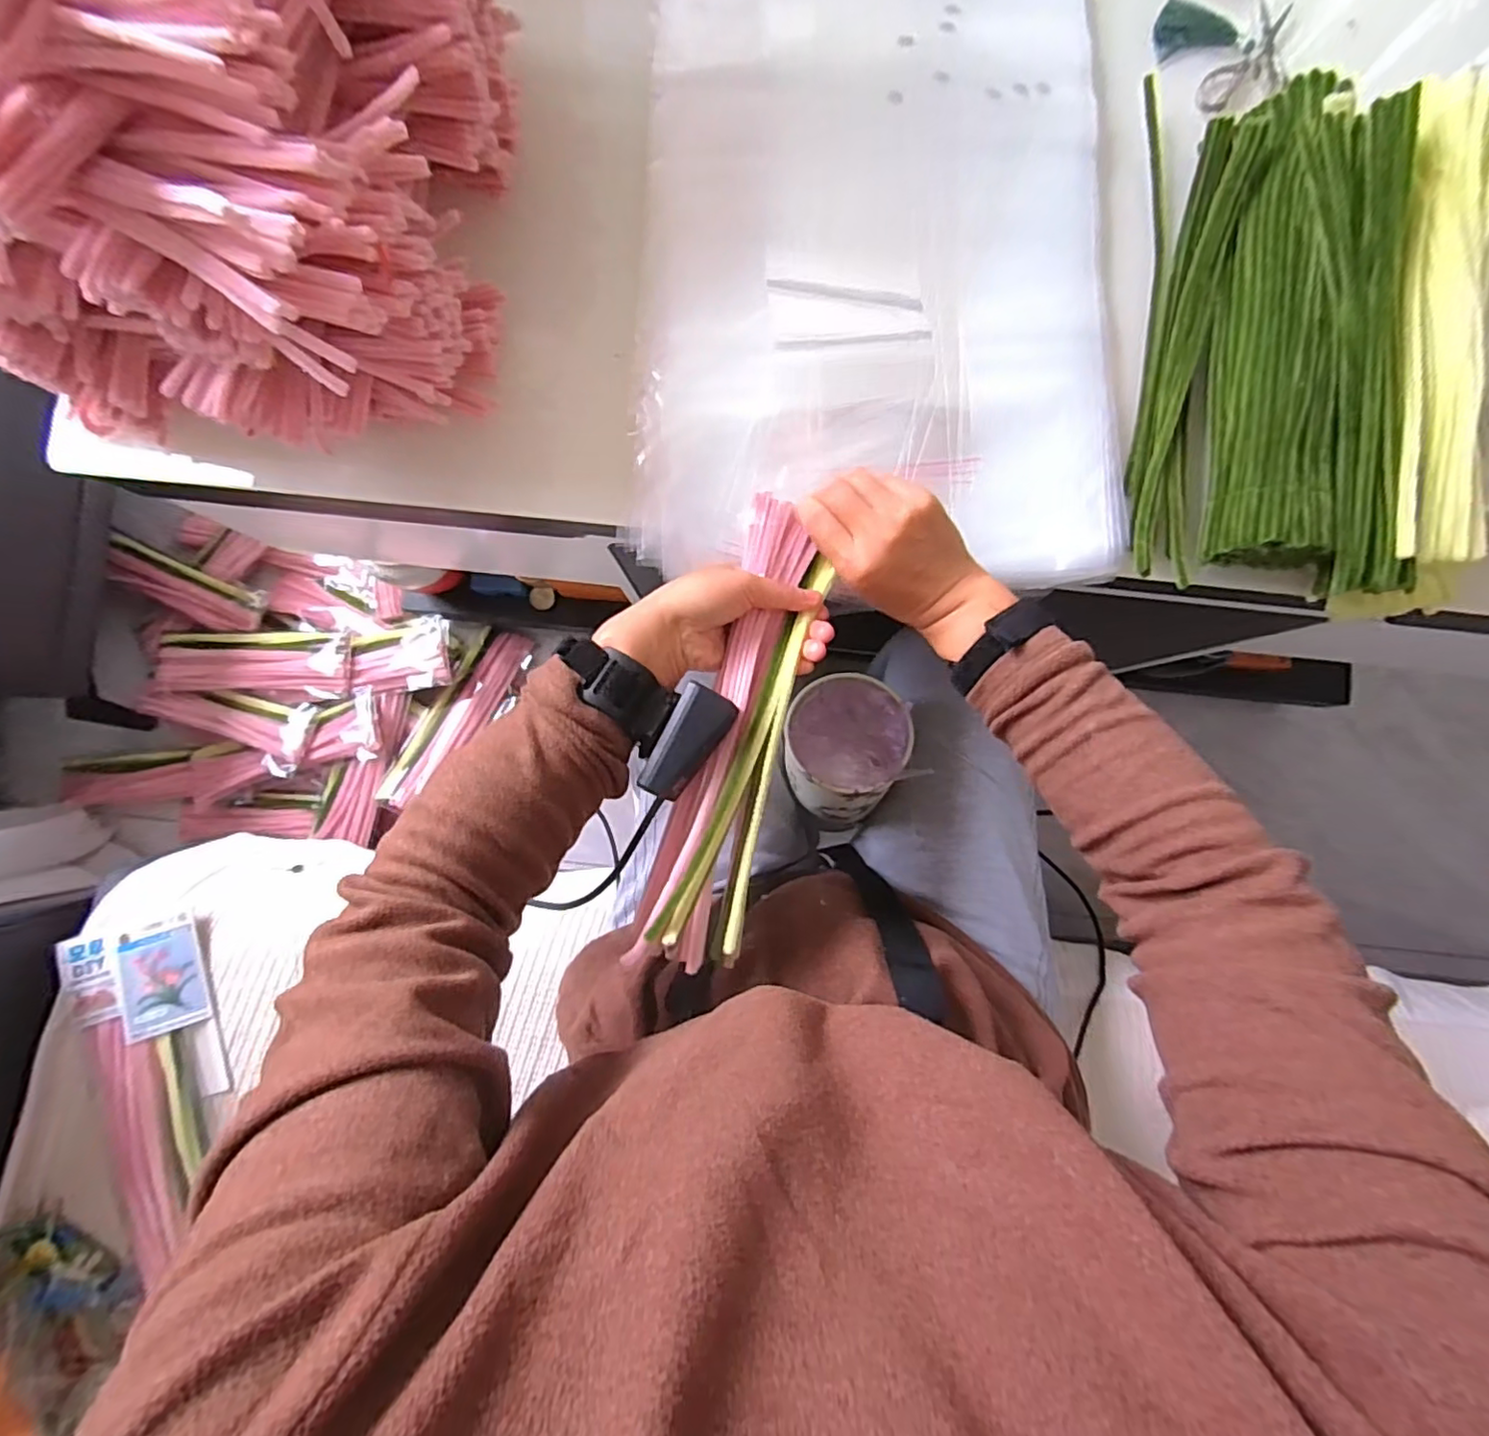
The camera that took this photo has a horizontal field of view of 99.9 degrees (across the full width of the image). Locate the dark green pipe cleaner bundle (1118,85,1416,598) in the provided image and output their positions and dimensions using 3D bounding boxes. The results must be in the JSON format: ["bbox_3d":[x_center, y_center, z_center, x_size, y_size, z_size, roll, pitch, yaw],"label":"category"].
[{"bbox_3d":[0.344,-0.244,0.405,0.126,0.065,0.313,8,87,0],"label":"dark green pipe cleaner bundle"}]

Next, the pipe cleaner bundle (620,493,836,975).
[{"bbox_3d":[-0.002,-0.001,0.394,0.065,0.038,0.298,14,80,0],"label":"pipe cleaner bundle"}]

